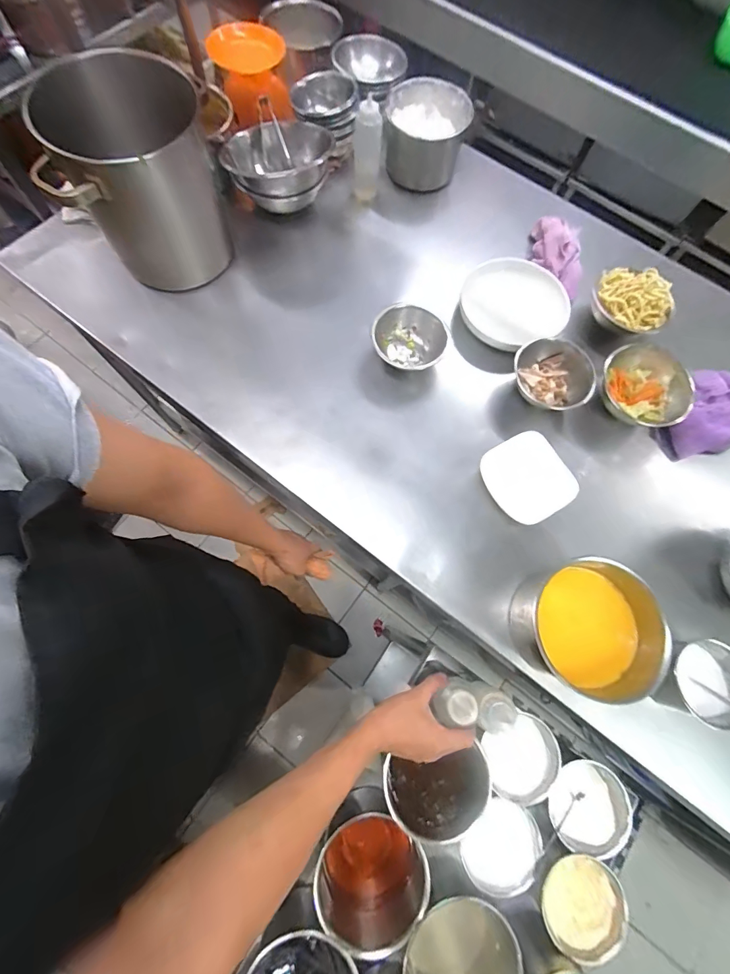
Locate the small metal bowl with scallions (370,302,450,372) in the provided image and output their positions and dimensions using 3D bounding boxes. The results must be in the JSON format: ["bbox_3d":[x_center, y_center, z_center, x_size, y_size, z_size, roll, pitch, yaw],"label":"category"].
[{"bbox_3d":[0.088,-0.296,0.782,0.150,0.072,0.123,29,75,6],"label":"small metal bowl with scallions"}]

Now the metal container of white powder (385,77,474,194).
[{"bbox_3d":[0.145,-0.825,0.910,0.190,0.132,0.157,-2,74,-3],"label":"metal container of white powder"}]

